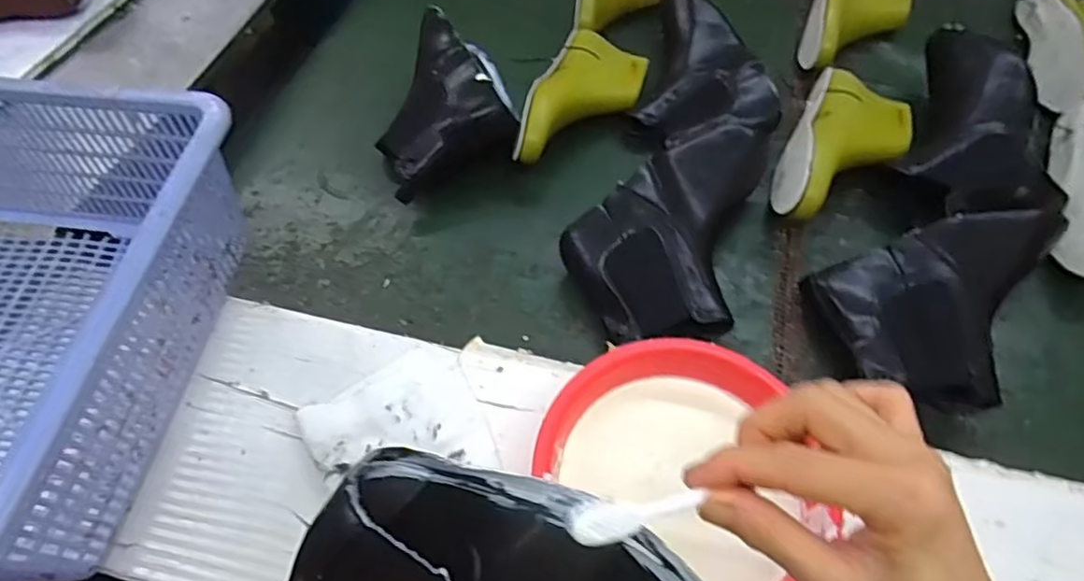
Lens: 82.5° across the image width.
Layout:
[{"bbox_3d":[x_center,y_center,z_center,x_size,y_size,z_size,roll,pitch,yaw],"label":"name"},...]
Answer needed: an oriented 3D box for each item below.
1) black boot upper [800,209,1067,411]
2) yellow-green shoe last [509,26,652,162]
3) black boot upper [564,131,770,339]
[{"bbox_3d":[0.372,0.016,0.534,0.238,0.060,0.153,-13,58,-6],"label":"black boot upper"},{"bbox_3d":[0.049,-0.219,0.717,0.105,0.069,0.226,18,60,13],"label":"yellow-green shoe last"},{"bbox_3d":[0.119,-0.065,0.601,0.155,0.091,0.246,18,60,13],"label":"black boot upper"}]

